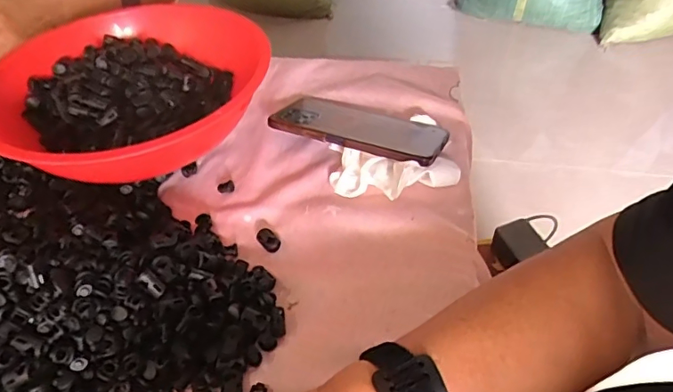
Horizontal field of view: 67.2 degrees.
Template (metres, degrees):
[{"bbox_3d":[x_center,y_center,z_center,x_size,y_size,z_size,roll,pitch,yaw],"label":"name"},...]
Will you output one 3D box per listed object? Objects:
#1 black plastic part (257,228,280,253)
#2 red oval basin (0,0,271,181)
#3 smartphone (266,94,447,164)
[{"bbox_3d":[-0.055,0.035,0.414,0.015,0.007,0.023,-34,55,-27],"label":"black plastic part"},{"bbox_3d":[-0.189,-0.088,0.478,0.247,0.083,0.226,-36,55,-25],"label":"red oval basin"},{"bbox_3d":[0.021,-0.069,0.494,0.169,0.012,0.083,18,33,21],"label":"smartphone"}]

